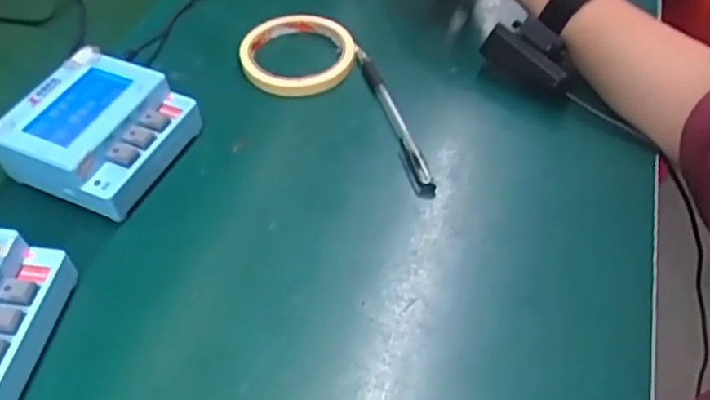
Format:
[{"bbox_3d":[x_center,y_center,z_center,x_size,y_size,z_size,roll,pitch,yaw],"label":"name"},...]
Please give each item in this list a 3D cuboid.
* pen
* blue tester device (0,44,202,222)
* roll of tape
[{"bbox_3d":[0.028,-0.064,0.475,0.016,0.012,0.156,-14,51,-8],"label":"pen"},{"bbox_3d":[-0.180,-0.047,0.444,0.098,0.050,0.102,18,54,17],"label":"blue tester device"},{"bbox_3d":[-0.046,-0.121,0.521,0.090,0.018,0.086,-1,51,2],"label":"roll of tape"}]

